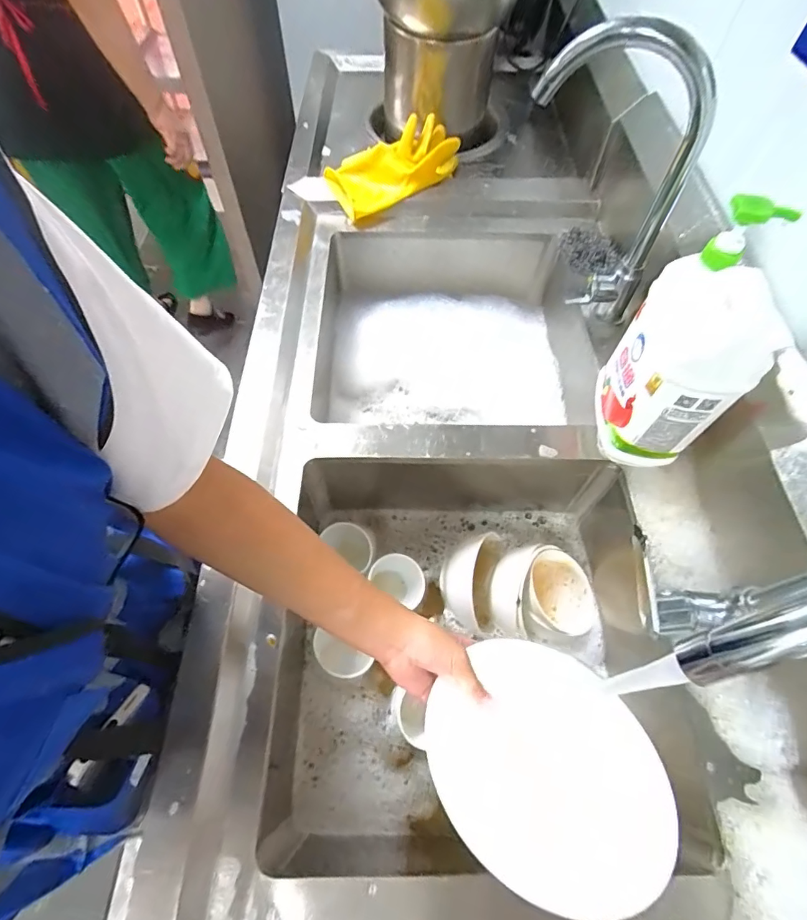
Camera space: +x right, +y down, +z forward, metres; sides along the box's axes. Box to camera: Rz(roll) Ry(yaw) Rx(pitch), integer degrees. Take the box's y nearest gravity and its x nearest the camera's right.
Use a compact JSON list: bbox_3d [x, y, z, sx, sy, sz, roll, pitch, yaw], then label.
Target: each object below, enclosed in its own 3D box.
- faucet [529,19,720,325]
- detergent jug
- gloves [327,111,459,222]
[{"bbox_3d":[0.235,-0.323,0.561,0.111,0.329,0.172,-39,67,-21],"label":"faucet"},{"bbox_3d":[0.276,-0.104,0.474,0.076,0.257,0.127,6,60,3],"label":"detergent jug"},{"bbox_3d":[-0.015,-0.519,0.809,0.232,0.076,0.126,-27,64,-16],"label":"gloves"}]

